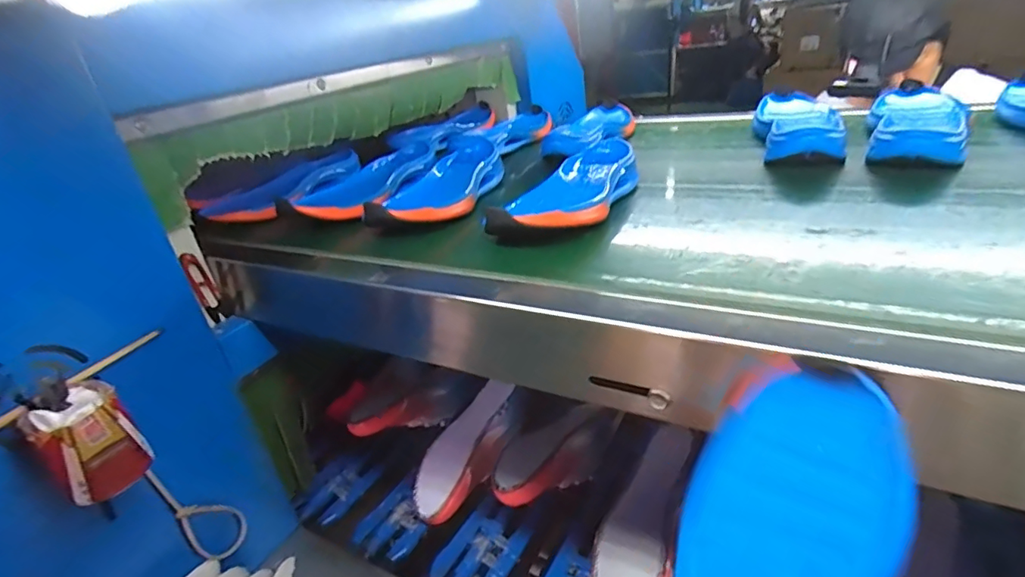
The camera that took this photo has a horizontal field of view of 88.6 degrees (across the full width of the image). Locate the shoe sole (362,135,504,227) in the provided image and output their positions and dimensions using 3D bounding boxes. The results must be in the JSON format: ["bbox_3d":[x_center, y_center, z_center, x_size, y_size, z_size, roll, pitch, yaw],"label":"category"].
[{"bbox_3d":[-0.084,-0.140,0.675,0.094,0.048,0.282,1,27,18],"label":"shoe sole"}]

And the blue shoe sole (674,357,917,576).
[{"bbox_3d":[0.128,0.171,0.271,0.097,0.021,0.269,12,76,35],"label":"blue shoe sole"}]

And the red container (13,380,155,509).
[{"bbox_3d":[-0.375,0.137,0.467,0.059,0.088,0.066,13,33,36],"label":"red container"}]

